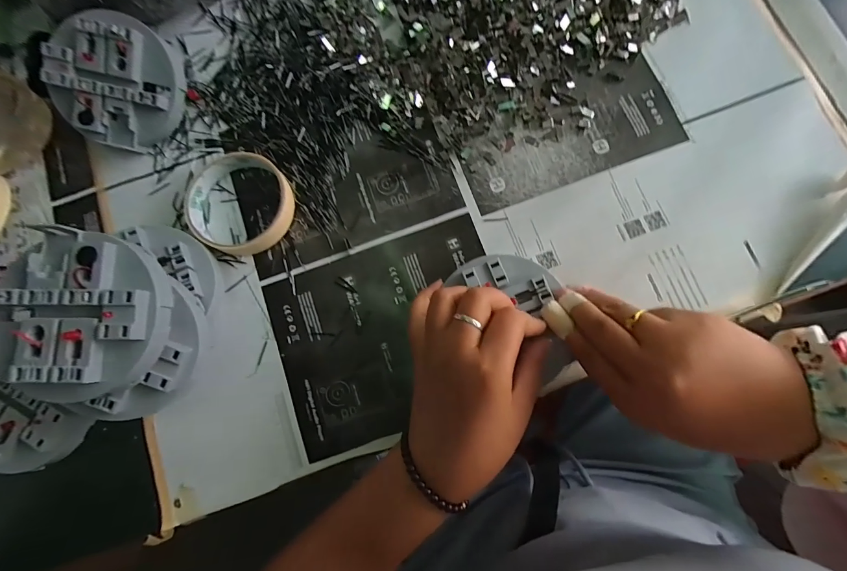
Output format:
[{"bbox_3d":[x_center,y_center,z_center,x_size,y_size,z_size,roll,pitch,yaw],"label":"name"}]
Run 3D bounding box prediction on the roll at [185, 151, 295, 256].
[{"bbox_3d":[-0.151,-0.069,0.303,0.082,0.017,0.086,0,81,3],"label":"roll"}]

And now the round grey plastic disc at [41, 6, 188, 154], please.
[{"bbox_3d":[-0.253,-0.168,0.302,0.097,0.023,0.096,-3,104,-12],"label":"round grey plastic disc"}]

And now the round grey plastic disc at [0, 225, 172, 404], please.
[{"bbox_3d":[-0.207,0.018,0.223,0.091,0.029,0.095,-1,80,4],"label":"round grey plastic disc"}]

